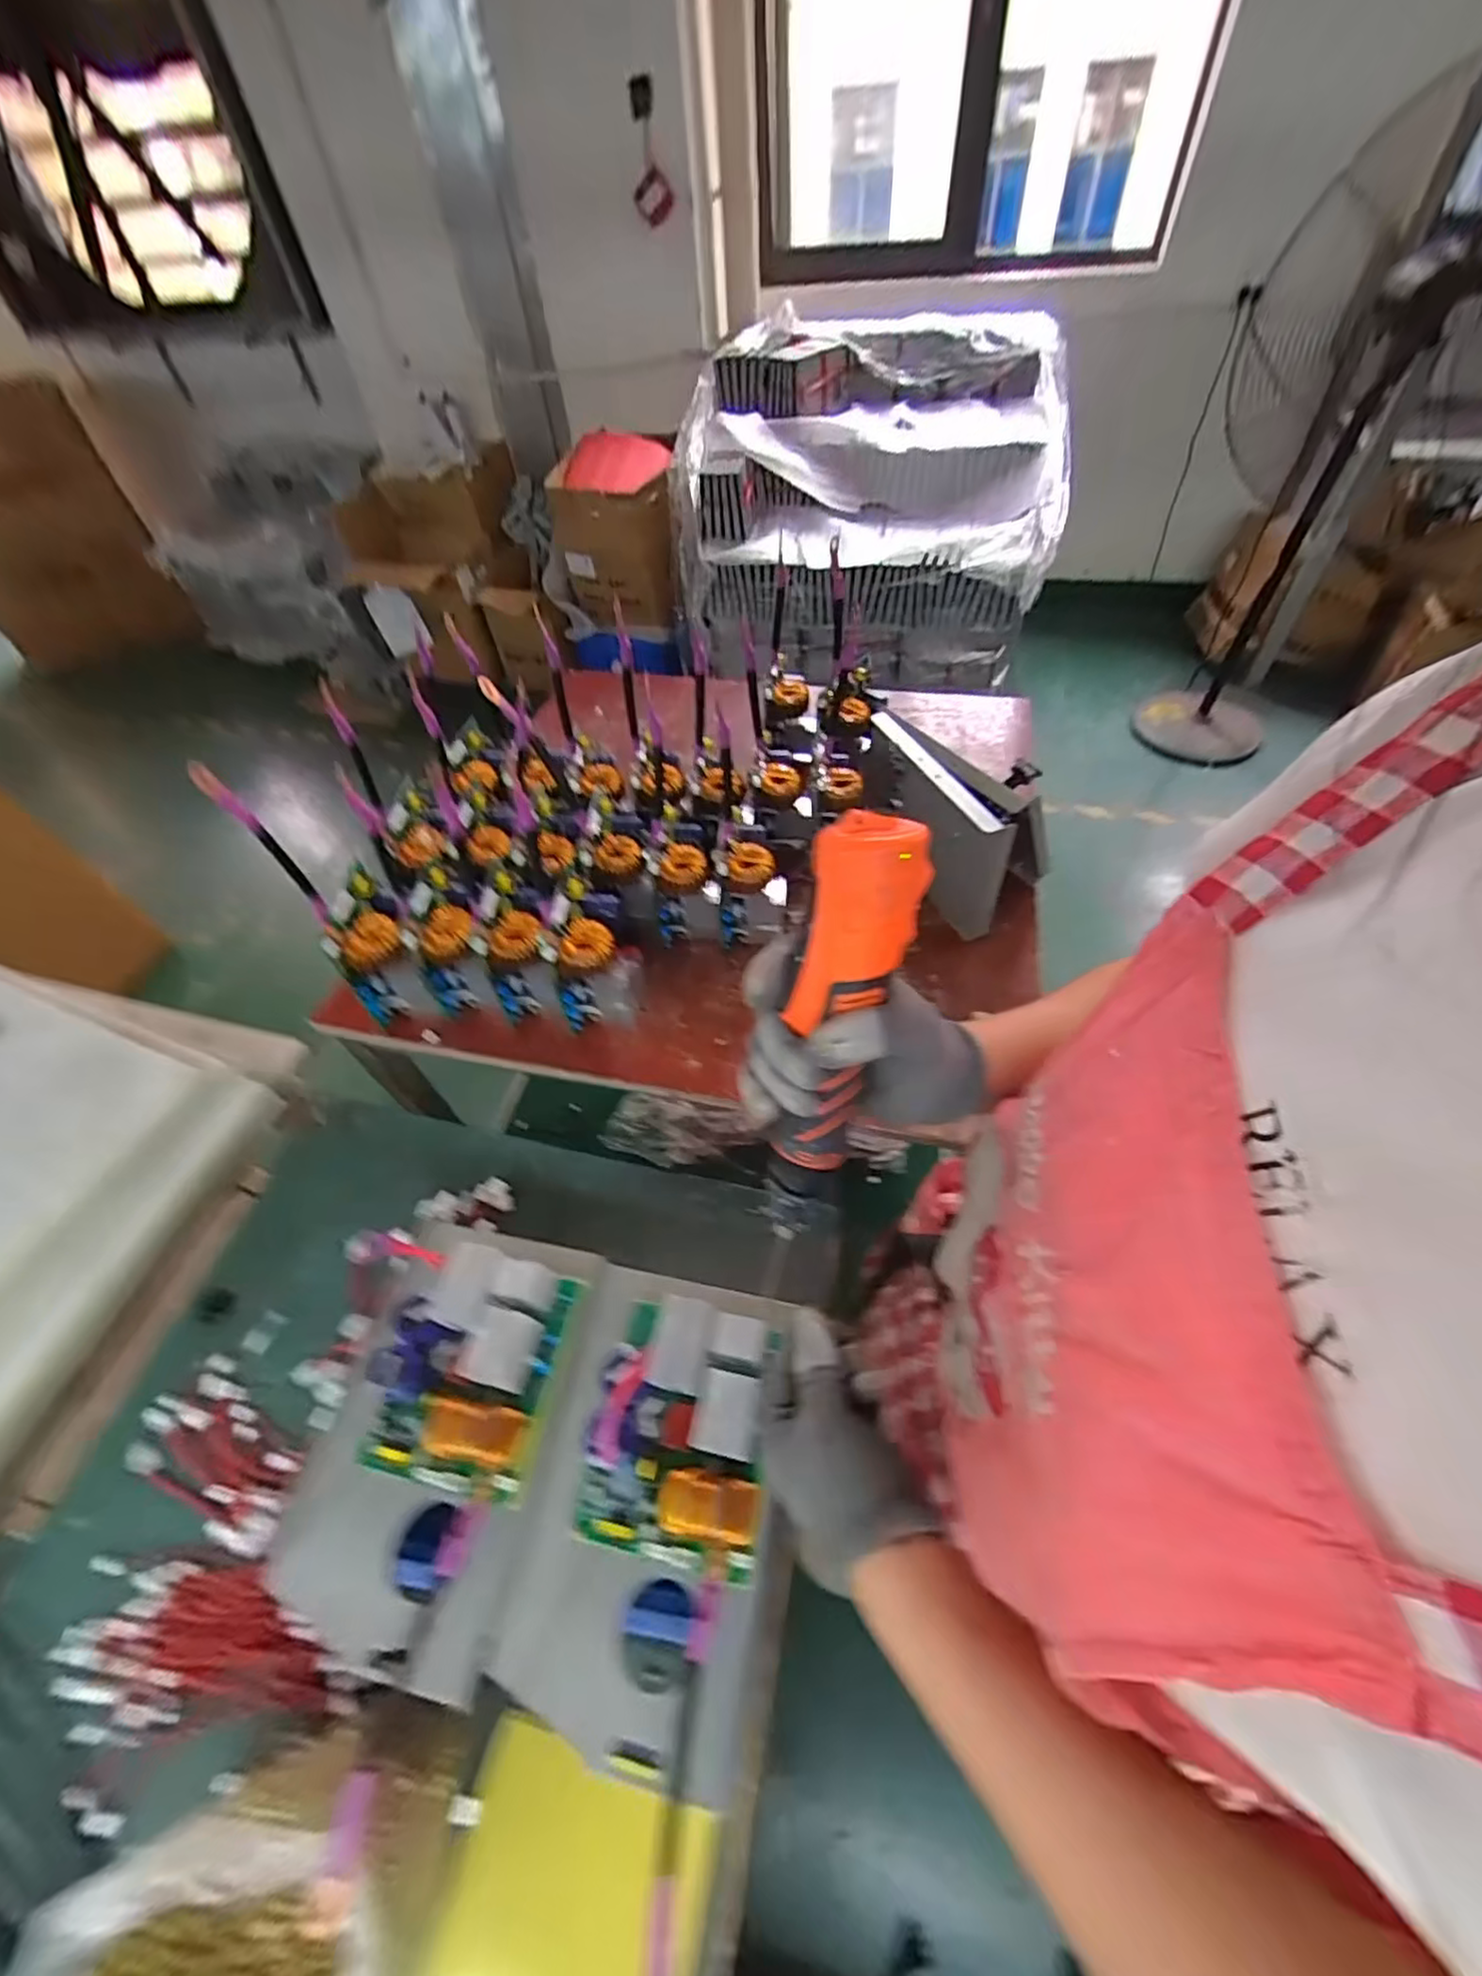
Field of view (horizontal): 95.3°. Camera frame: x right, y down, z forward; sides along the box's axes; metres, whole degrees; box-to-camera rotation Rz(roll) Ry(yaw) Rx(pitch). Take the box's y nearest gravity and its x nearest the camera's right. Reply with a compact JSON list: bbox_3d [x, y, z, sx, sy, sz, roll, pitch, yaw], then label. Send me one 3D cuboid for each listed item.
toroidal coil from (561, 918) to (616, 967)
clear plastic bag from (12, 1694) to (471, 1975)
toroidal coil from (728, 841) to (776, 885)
[{"bbox_3d":[-0.151,-0.042,0.673,0.049,0.024,0.054,10,59,-10],"label":"toroidal coil"},{"bbox_3d":[-0.256,0.534,0.376,0.171,0.147,0.155,-20,54,-11],"label":"clear plastic bag"},{"bbox_3d":[0.009,-0.131,0.723,0.055,0.023,0.043,-24,88,-23],"label":"toroidal coil"}]

